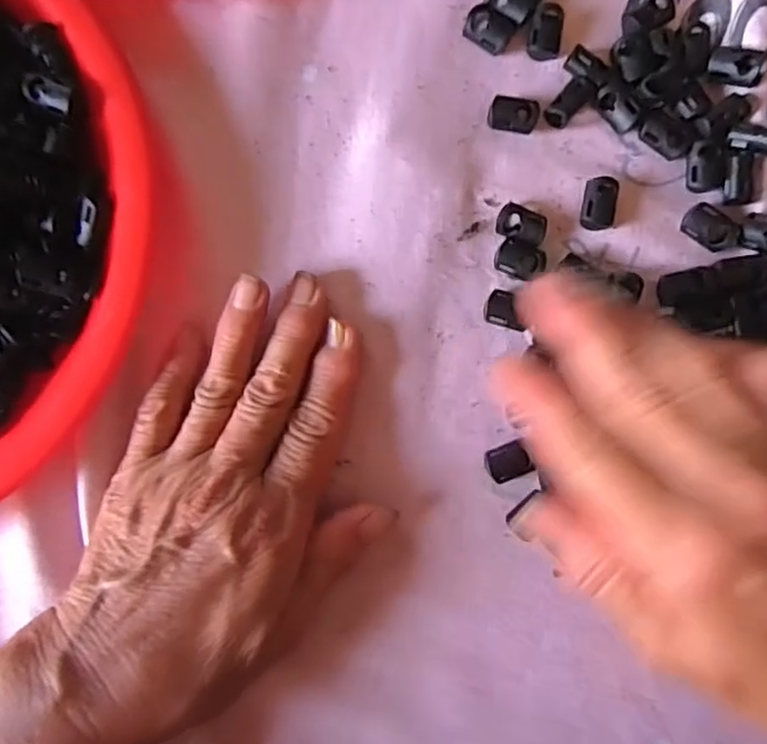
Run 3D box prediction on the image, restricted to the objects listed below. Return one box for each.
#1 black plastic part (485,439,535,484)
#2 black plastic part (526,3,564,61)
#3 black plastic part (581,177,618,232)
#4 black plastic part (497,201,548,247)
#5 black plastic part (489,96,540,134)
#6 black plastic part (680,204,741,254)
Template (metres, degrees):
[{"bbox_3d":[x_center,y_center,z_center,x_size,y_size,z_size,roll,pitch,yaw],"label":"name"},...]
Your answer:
[{"bbox_3d":[0.050,0.036,0.258,0.017,0.010,0.014,-26,89,0],"label":"black plastic part"},{"bbox_3d":[0.068,-0.141,0.267,0.014,0.010,0.020,10,89,0],"label":"black plastic part"},{"bbox_3d":[0.088,-0.069,0.263,0.015,0.011,0.021,4,89,0],"label":"black plastic part"},{"bbox_3d":[0.056,-0.059,0.263,0.019,0.009,0.014,25,89,0],"label":"black plastic part"},{"bbox_3d":[0.054,-0.106,0.265,0.020,0.010,0.012,8,89,0],"label":"black plastic part"},{"bbox_3d":[0.133,-0.058,0.259,0.021,0.006,0.013,39,89,0],"label":"black plastic part"}]

